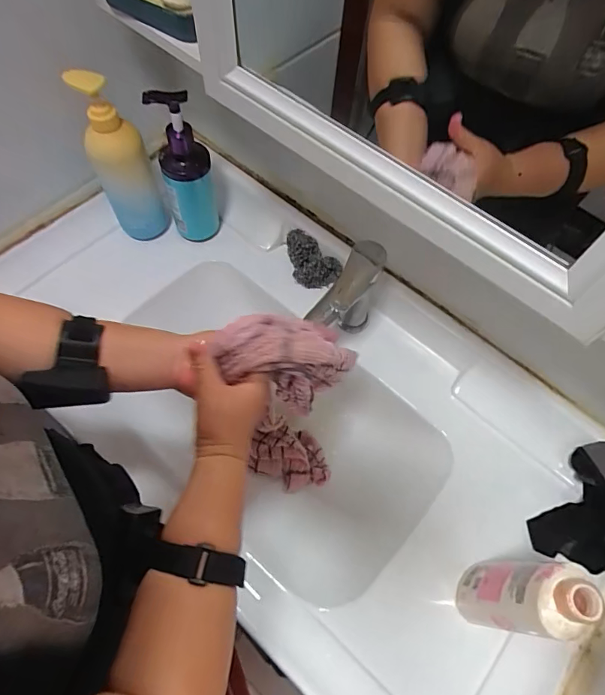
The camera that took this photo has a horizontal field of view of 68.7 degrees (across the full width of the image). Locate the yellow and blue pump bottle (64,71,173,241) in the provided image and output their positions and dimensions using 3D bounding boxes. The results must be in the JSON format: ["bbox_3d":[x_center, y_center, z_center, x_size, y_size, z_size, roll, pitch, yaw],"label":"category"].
[{"bbox_3d":[-0.252,-0.256,0.620,0.075,0.240,0.061,-25,68,-15],"label":"yellow and blue pump bottle"}]

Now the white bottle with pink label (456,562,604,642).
[{"bbox_3d":[0.218,0.250,0.438,0.066,0.200,0.062,11,64,2],"label":"white bottle with pink label"}]

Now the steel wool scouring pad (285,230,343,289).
[{"bbox_3d":[0.011,-0.131,0.692,0.094,0.068,0.030,47,34,20],"label":"steel wool scouring pad"}]

